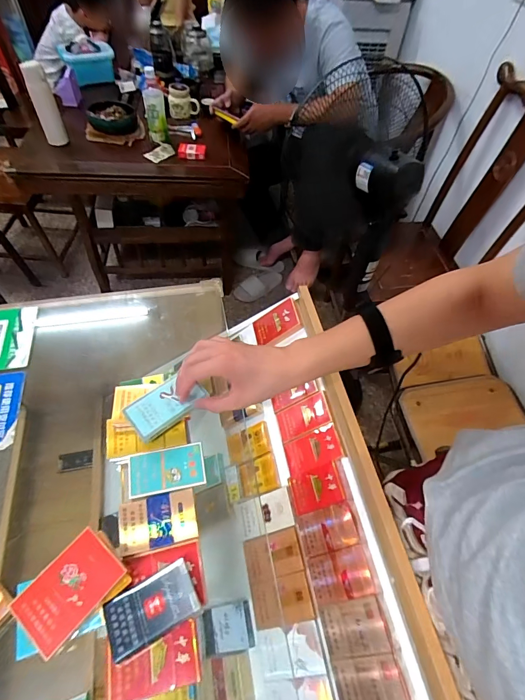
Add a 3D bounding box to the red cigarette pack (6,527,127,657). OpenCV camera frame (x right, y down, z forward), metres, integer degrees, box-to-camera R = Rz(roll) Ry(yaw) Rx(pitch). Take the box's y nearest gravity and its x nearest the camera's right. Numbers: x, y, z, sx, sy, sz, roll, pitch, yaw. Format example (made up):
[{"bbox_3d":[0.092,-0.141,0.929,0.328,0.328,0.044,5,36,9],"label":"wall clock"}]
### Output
[{"bbox_3d":[-0.193,0.239,0.364,0.065,0.013,0.091,35,61,19],"label":"red cigarette pack"}]

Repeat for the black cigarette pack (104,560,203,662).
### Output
[{"bbox_3d":[-0.110,0.257,0.364,0.083,0.020,0.054,-25,61,-18],"label":"black cigarette pack"}]

